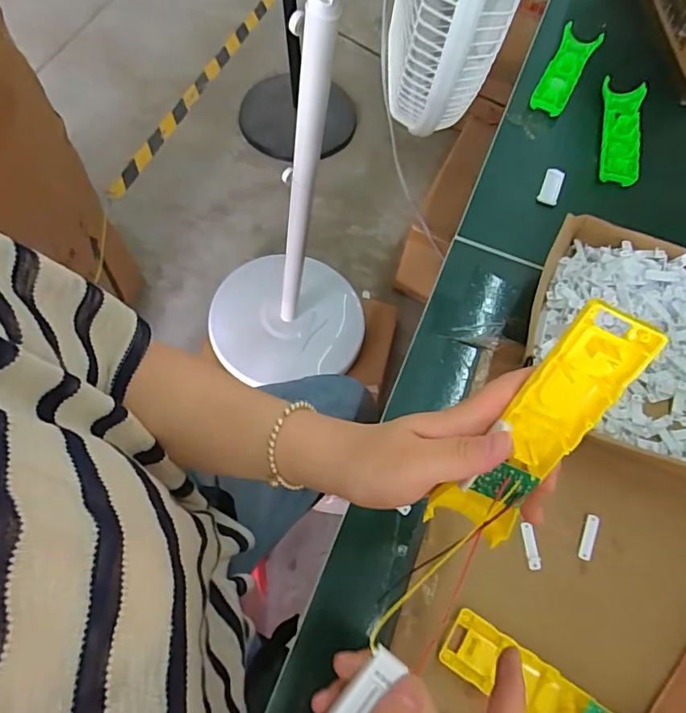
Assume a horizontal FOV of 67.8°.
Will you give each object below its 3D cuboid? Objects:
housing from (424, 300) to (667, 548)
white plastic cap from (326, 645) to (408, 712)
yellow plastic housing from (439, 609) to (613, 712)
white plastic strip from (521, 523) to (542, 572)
[{"bbox_3d":[0.106,0.047,0.288,0.044,0.166,0.029,33,32,13],"label":"housing"},{"bbox_3d":[0.007,0.175,0.256,0.017,0.006,0.058,37,79,15],"label":"white plastic cap"},{"bbox_3d":[0.147,0.245,0.361,0.156,0.016,0.048,29,65,23],"label":"yellow plastic housing"},{"bbox_3d":[0.156,0.159,0.425,0.010,0.005,0.036,-3,63,-4],"label":"white plastic strip"}]

